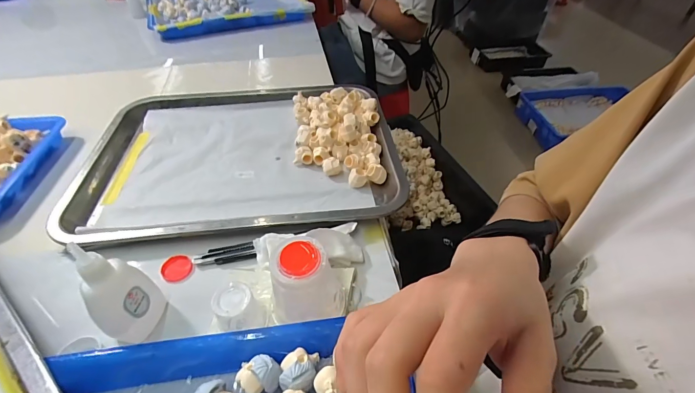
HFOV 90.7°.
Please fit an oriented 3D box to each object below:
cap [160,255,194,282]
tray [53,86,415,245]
[{"bbox_3d":[-0.153,0.063,0.308,0.026,0.004,0.026,1,45,-1],"label":"cap"},{"bbox_3d":[-0.123,-0.063,0.407,0.347,0.033,0.254,-4,45,-6],"label":"tray"}]

